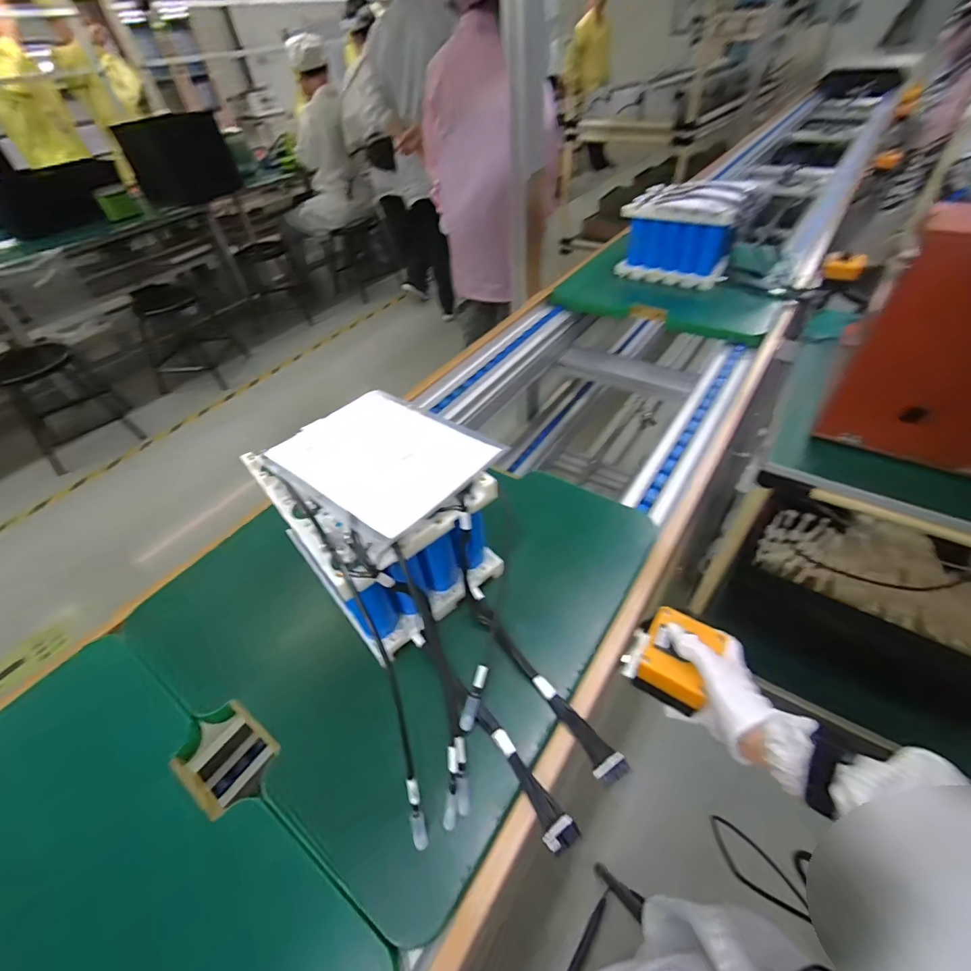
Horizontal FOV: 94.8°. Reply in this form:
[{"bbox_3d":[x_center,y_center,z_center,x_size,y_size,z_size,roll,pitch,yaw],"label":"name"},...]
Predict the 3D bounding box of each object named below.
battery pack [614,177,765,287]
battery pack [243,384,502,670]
[{"bbox_3d":[0.442,-0.552,0.978,0.238,0.161,0.160,25,53,27],"label":"battery pack"},{"bbox_3d":[-0.103,0.029,0.501,0.194,0.156,0.214,-34,52,-25],"label":"battery pack"}]

